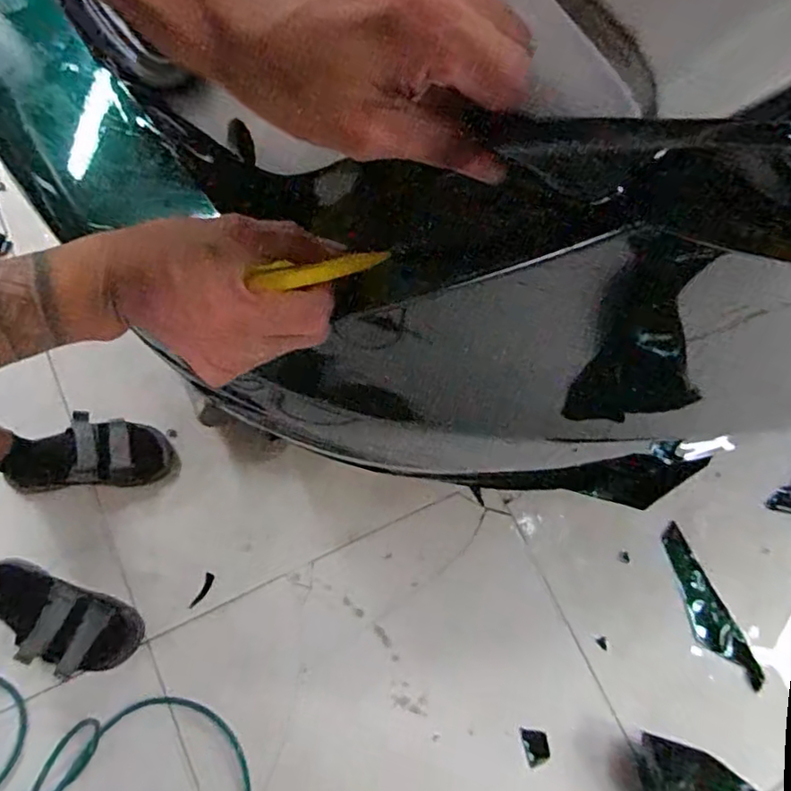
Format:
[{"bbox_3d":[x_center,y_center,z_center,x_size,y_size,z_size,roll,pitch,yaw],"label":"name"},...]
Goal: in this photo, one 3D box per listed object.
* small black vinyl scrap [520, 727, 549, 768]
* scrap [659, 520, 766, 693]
[{"bbox_3d":[0.210,0.524,0.905,0.036,0.005,0.052,-11,76,5],"label":"small black vinyl scrap"},{"bbox_3d":[0.495,0.339,0.968,0.068,0.011,0.262,-21,76,-14],"label":"scrap"}]

